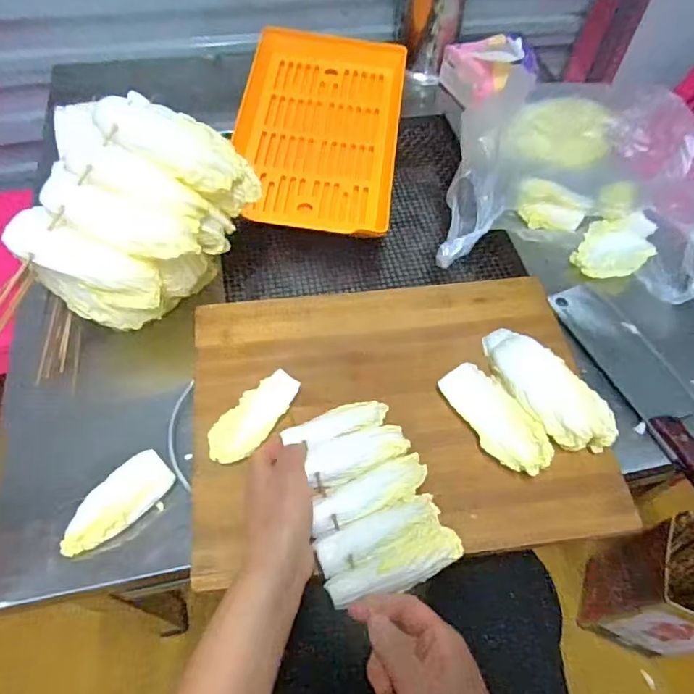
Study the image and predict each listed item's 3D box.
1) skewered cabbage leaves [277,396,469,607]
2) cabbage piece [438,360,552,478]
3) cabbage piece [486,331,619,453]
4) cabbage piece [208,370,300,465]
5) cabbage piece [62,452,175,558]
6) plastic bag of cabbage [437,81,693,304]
[{"bbox_3d":[0.015,0.116,0.430,0.106,0.031,0.155,-18,60,-13],"label":"skewered cabbage leaves"},{"bbox_3d":[0.137,0.067,0.489,0.055,0.023,0.114,-25,62,-16],"label":"cabbage piece"},{"bbox_3d":[0.182,0.037,0.495,0.053,0.039,0.145,-28,63,-18],"label":"cabbage piece"},{"bbox_3d":[-0.084,0.064,0.484,0.046,0.011,0.100,31,62,16],"label":"cabbage piece"},{"bbox_3d":[-0.195,0.139,0.456,0.098,0.046,0.038,-39,67,-23],"label":"cabbage piece"},{"bbox_3d":[0.293,-0.235,0.660,0.295,0.101,0.401,12,58,5],"label":"plastic bag of cabbage"}]

